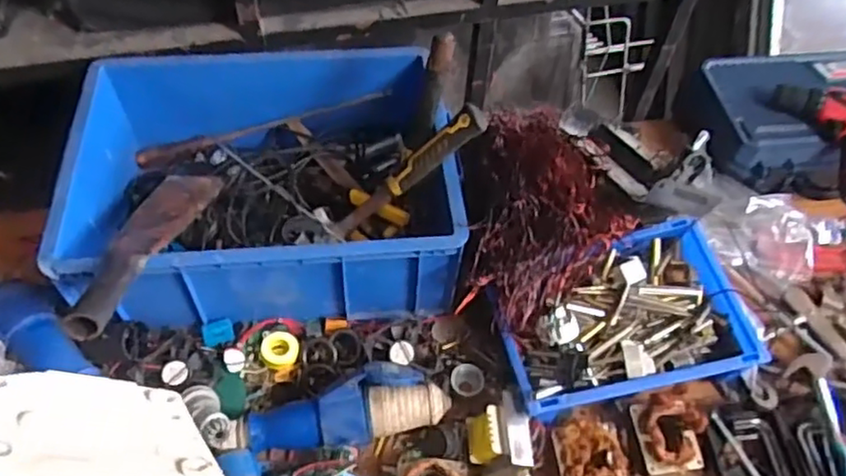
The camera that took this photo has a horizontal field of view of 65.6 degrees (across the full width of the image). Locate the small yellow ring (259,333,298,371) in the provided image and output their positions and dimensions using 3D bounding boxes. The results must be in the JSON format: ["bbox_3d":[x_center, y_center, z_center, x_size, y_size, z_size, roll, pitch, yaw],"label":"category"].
[{"bbox_3d":[-0.184,0.144,0.841,0.047,0.015,0.045,2,54,-2],"label":"small yellow ring"}]

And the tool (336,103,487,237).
[{"bbox_3d":[-0.019,-0.082,0.850,0.031,0.254,0.039,23,43,-38],"label":"tool"}]

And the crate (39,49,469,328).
[{"bbox_3d":[-0.208,-0.089,0.910,0.465,0.167,0.396,-5,55,-7],"label":"crate"}]

